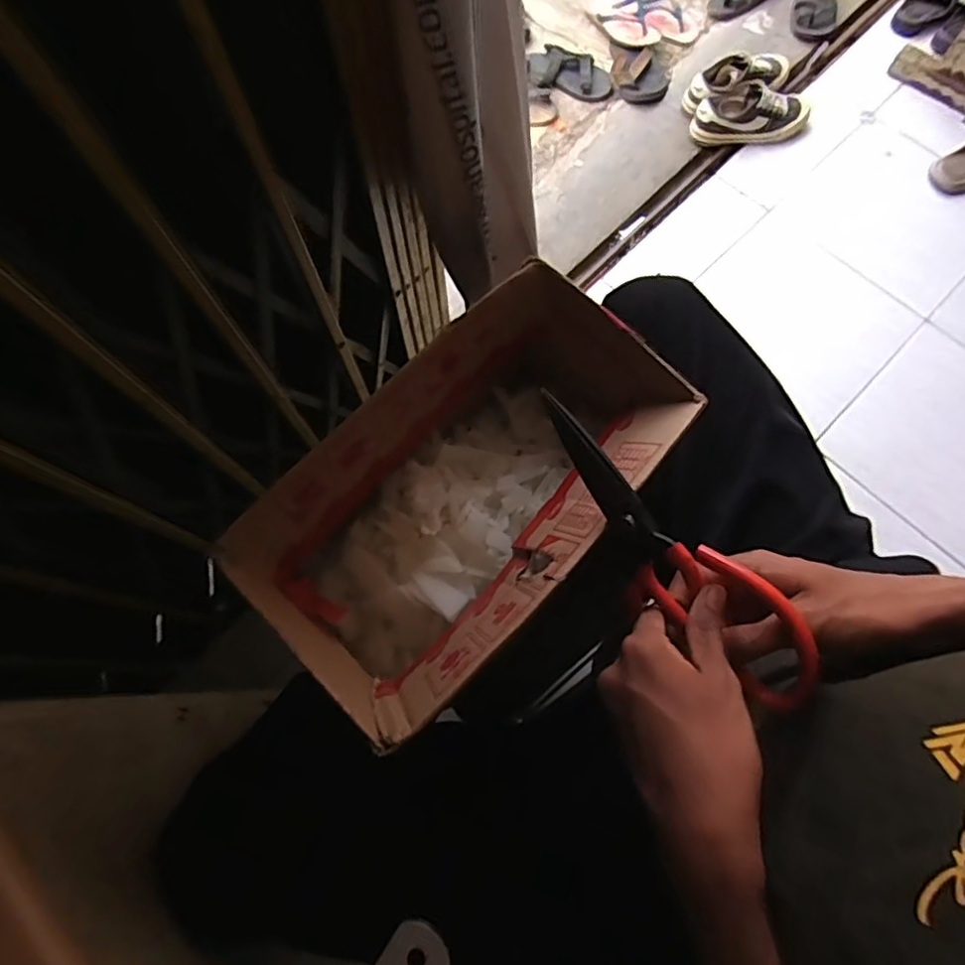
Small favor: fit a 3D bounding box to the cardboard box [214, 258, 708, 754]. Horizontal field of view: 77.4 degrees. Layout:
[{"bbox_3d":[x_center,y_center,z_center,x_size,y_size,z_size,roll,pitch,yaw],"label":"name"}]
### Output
[{"bbox_3d":[-0.005,0.018,0.464,0.179,0.142,0.311,41,76,13],"label":"cardboard box"}]

